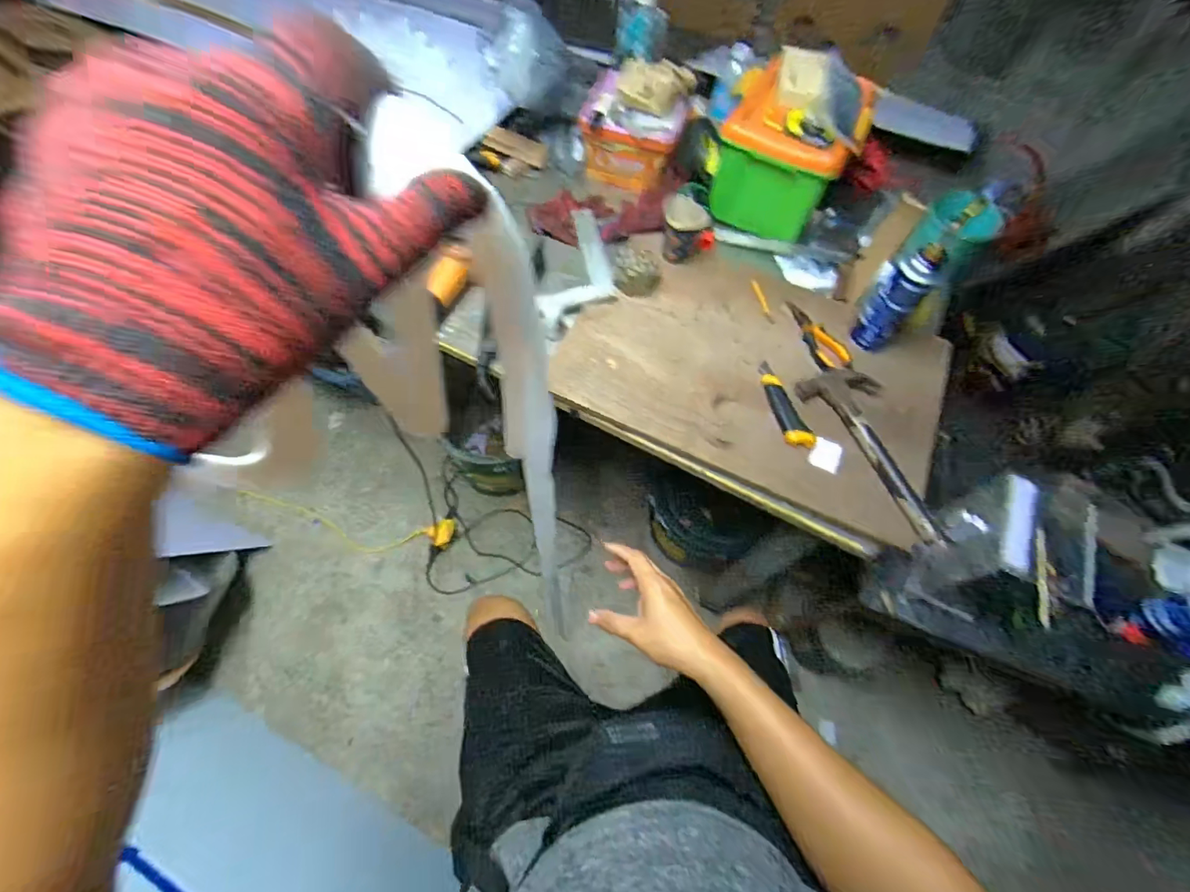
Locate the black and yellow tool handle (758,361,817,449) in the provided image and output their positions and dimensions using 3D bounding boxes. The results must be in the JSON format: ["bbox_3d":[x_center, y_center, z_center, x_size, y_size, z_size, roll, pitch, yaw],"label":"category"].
[{"bbox_3d":[0.293,-0.070,0.798,0.040,0.032,0.167,-14,65,-9],"label":"black and yellow tool handle"}]

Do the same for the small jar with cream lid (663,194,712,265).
[{"bbox_3d":[0.161,-0.392,0.923,0.081,0.101,0.090,9,64,3],"label":"small jar with cream lid"}]

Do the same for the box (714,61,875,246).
[{"bbox_3d":[0.364,-0.555,0.968,0.233,0.187,0.253,19,64,8],"label":"box"}]

